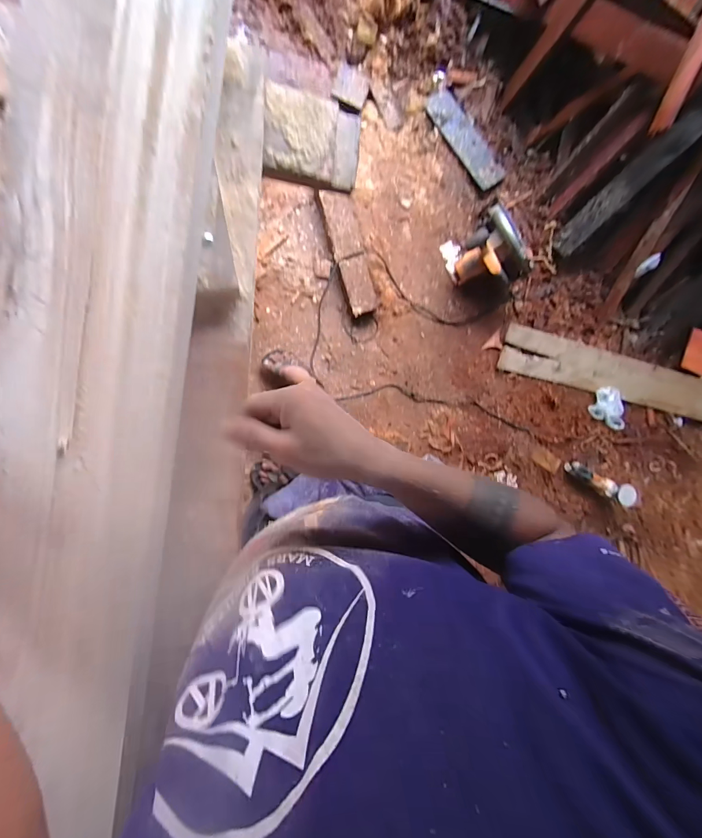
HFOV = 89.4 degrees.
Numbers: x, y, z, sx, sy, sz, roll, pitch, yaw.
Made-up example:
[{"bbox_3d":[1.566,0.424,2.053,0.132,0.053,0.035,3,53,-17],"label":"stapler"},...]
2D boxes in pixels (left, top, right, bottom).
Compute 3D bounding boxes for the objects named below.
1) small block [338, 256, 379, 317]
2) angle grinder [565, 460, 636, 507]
[{"bbox_3d":[0.032,-0.506,1.348,0.117,0.046,0.217,-18,94,-12],"label":"small block"},{"bbox_3d":[1.061,0.275,1.497,0.357,0.082,0.088,22,86,-12],"label":"angle grinder"}]

